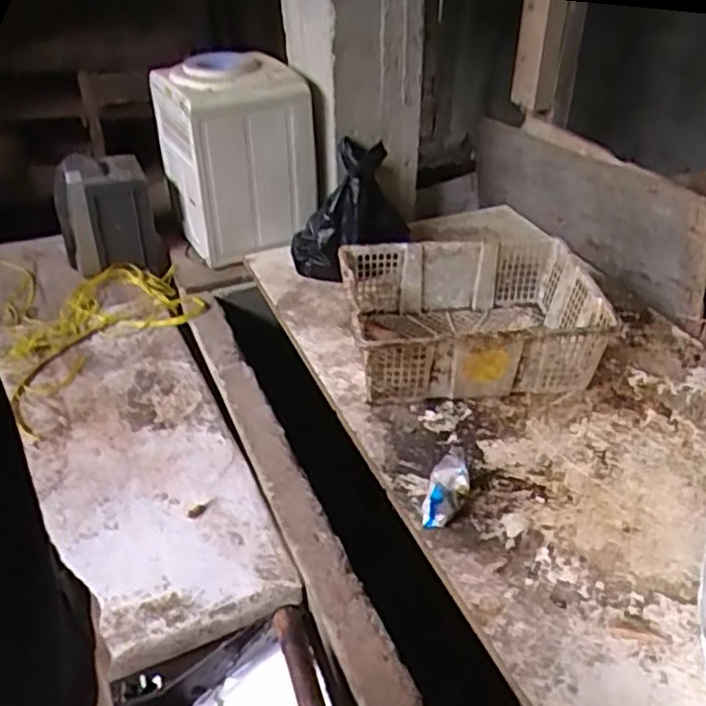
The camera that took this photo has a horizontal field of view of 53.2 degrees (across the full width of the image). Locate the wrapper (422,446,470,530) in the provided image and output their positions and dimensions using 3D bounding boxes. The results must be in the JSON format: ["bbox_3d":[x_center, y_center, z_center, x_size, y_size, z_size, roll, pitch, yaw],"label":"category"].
[{"bbox_3d":[0.147,0.198,1.073,0.059,0.051,0.145,11,35,16],"label":"wrapper"}]

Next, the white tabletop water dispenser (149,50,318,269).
[{"bbox_3d":[-0.247,-0.424,1.564,0.302,0.373,0.268,-12,35,-18],"label":"white tabletop water dispenser"}]

